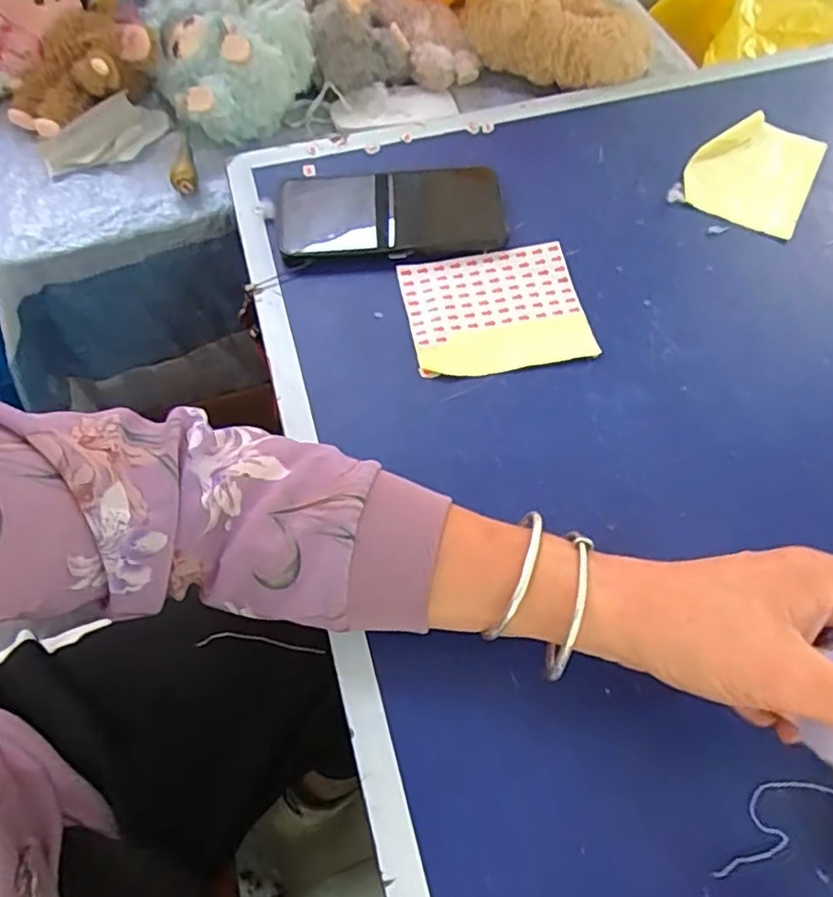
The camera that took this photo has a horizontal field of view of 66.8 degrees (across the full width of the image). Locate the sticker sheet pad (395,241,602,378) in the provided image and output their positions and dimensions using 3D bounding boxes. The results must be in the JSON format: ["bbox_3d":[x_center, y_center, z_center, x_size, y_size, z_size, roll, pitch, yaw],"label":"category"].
[{"bbox_3d":[0.056,-0.096,0.442,0.121,0.015,0.097,-11,62,-4],"label":"sticker sheet pad"}]

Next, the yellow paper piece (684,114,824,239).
[{"bbox_3d":[0.267,-0.220,0.500,0.089,0.016,0.112,25,66,14],"label":"yellow paper piece"}]

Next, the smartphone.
[{"bbox_3d":[-0.019,-0.176,0.478,0.171,0.019,0.081,-5,62,-1],"label":"smartphone"}]

